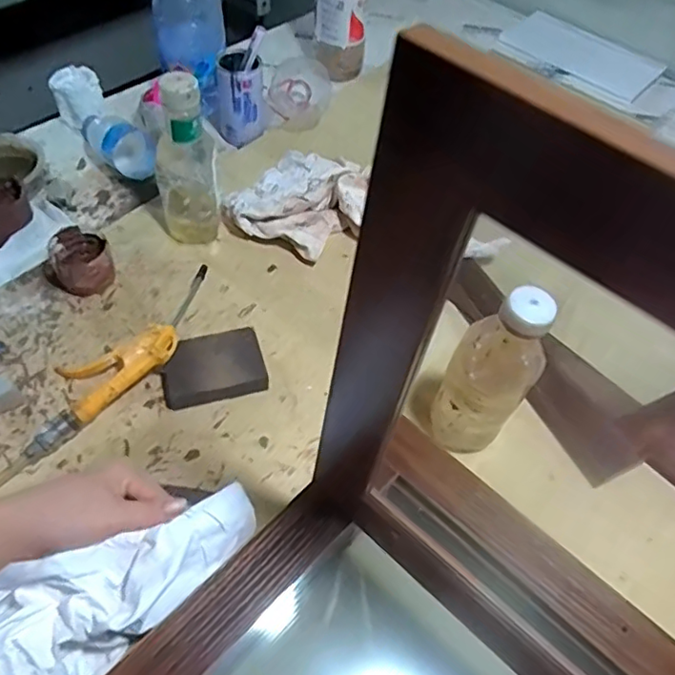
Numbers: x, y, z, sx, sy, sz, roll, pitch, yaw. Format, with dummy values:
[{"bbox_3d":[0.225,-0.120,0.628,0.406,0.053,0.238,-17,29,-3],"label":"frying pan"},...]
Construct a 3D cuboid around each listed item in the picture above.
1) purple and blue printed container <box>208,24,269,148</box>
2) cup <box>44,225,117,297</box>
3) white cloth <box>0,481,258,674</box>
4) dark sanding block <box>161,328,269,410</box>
[{"bbox_3d":[-0.142,-0.361,0.846,0.072,0.146,0.078,4,53,-3],"label":"purple and blue printed container"},{"bbox_3d":[-0.293,-0.083,0.667,0.070,0.052,0.074,3,53,-4],"label":"cup"},{"bbox_3d":[-0.172,0.200,0.432,0.246,0.090,0.106,-33,62,-13],"label":"white cloth"},{"bbox_3d":[-0.128,0.032,0.603,0.101,0.025,0.071,-12,55,-14],"label":"dark sanding block"}]

